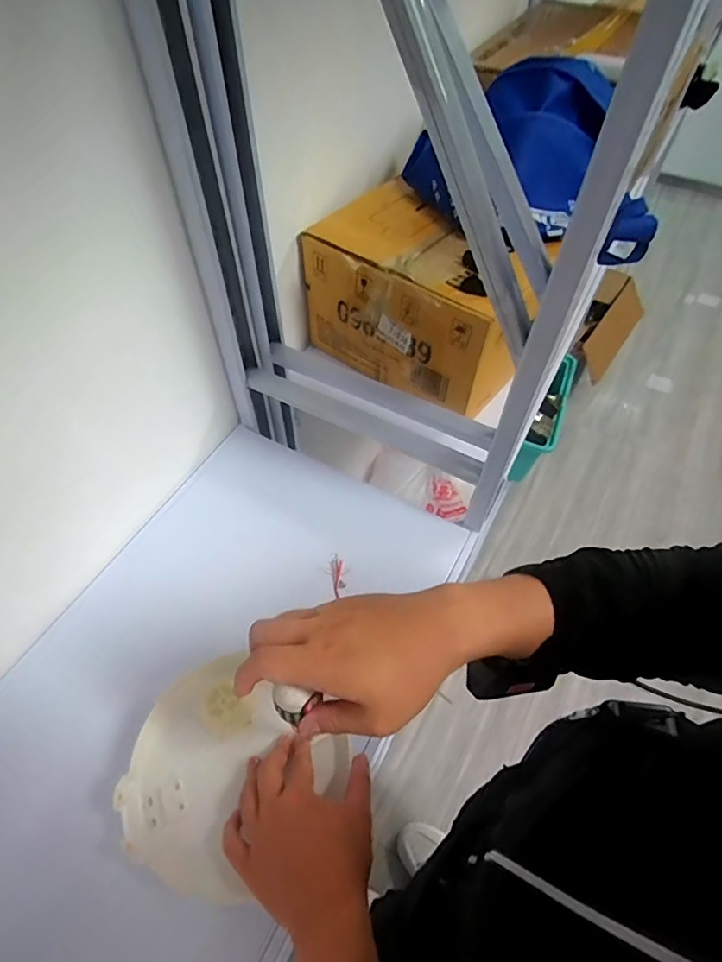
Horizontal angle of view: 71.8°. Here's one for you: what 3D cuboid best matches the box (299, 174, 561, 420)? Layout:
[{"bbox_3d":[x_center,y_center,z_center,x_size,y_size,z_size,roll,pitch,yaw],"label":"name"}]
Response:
[{"bbox_3d":[0.098,-0.292,0.803,0.341,0.190,0.218,33,60,21],"label":"box"}]

